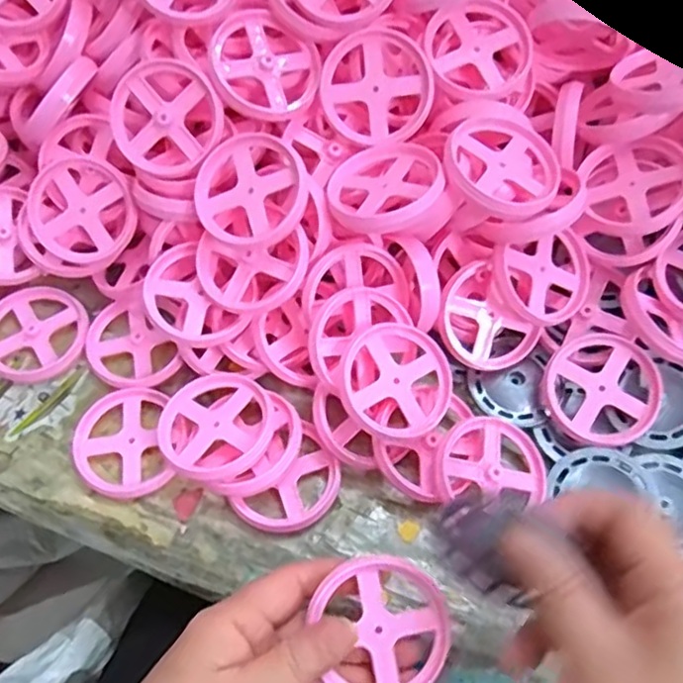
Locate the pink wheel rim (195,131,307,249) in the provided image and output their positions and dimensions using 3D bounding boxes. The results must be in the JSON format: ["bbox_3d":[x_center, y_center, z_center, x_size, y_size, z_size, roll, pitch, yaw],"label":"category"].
[{"bbox_3d":[-0.051,-0.085,0.369,0.066,0.010,0.065,-2,84,18],"label":"pink wheel rim"}]

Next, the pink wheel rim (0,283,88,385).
[{"bbox_3d":[-0.193,-0.006,0.411,0.063,0.008,0.062,0,61,0],"label":"pink wheel rim"}]

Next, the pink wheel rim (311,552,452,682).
[{"bbox_3d":[0.018,0.131,0.296,0.061,0.007,0.062,0,83,2],"label":"pink wheel rim"}]

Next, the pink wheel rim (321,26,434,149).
[{"bbox_3d":[0.021,-0.146,0.381,0.063,0.012,0.063,1,98,7],"label":"pink wheel rim"}]

